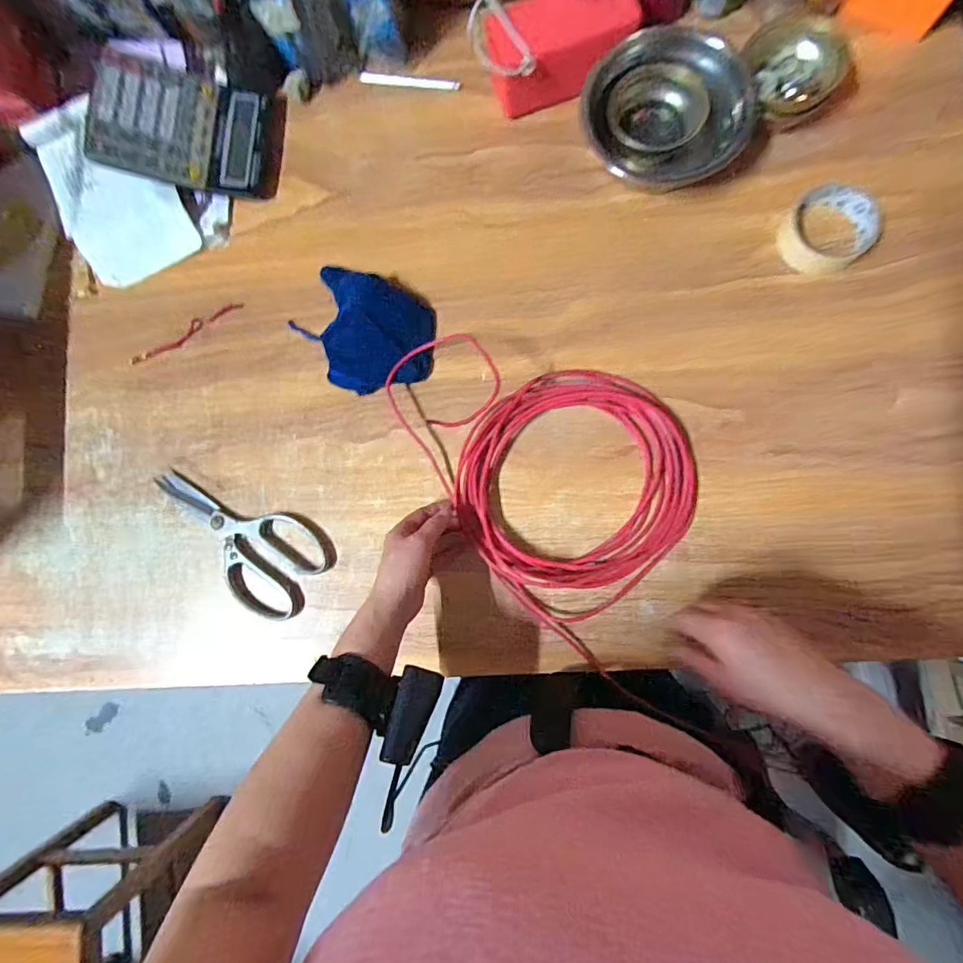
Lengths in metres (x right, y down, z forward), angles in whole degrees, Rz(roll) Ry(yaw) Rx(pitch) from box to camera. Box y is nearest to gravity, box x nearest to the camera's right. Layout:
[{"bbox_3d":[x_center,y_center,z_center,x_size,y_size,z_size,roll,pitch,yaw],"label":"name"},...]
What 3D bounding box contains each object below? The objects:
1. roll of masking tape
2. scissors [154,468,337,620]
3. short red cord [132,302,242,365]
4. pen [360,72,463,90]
[{"bbox_3d":[0.363,-0.264,0.498,0.090,0.027,0.085,-1,85,6],"label":"roll of masking tape"},{"bbox_3d":[-0.276,0.067,0.529,0.223,0.011,0.107,24,87,7],"label":"scissors"},{"bbox_3d":[-0.350,-0.176,0.562,0.150,0.005,0.018,-29,83,2],"label":"short red cord"},{"bbox_3d":[-0.088,-0.490,0.583,0.124,0.007,0.013,11,86,7],"label":"pen"}]

